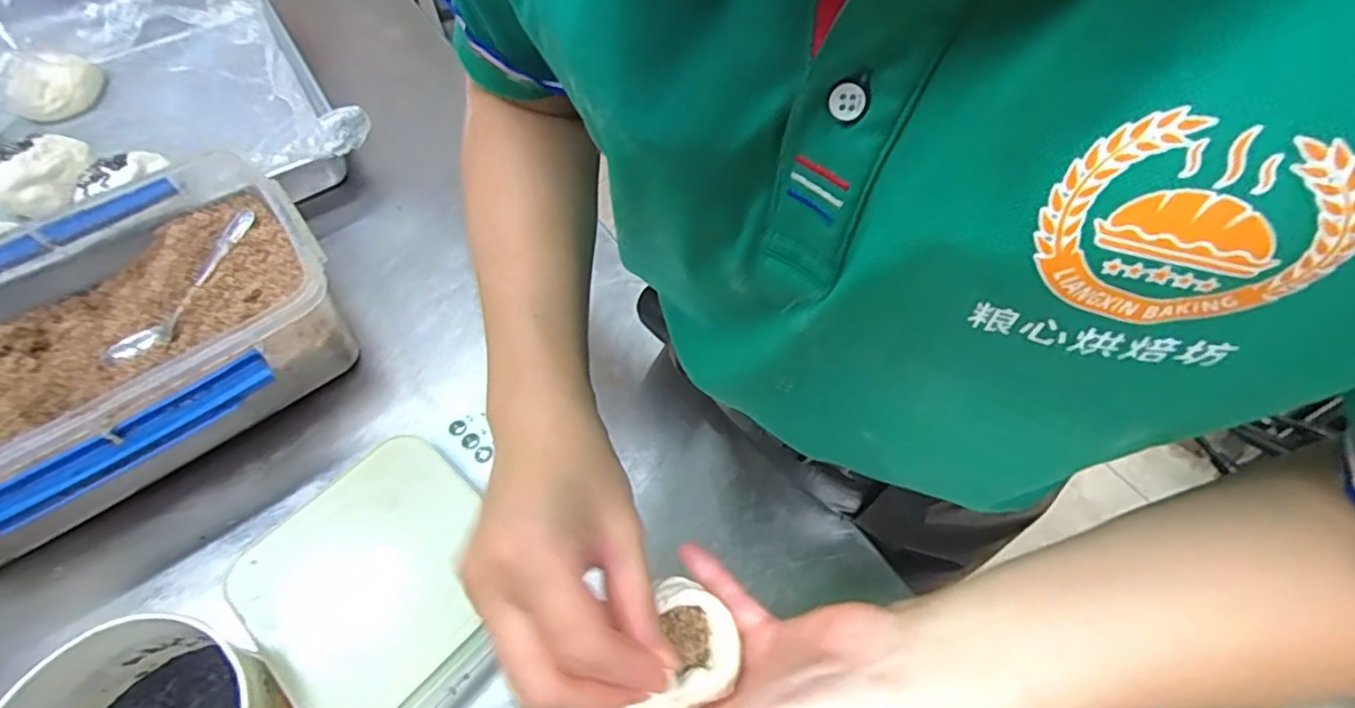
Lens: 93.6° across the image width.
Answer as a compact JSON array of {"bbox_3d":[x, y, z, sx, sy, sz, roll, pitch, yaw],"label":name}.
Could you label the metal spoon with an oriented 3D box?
[{"bbox_3d":[-0.390,-0.051,0.506,0.040,0.019,0.152,33,81,22],"label":"metal spoon"}]

